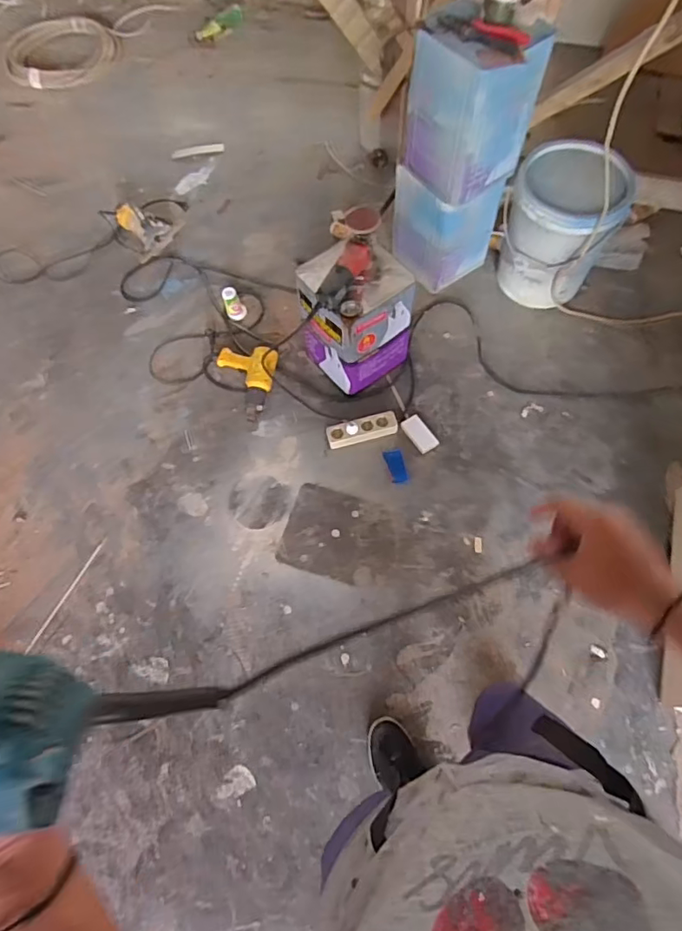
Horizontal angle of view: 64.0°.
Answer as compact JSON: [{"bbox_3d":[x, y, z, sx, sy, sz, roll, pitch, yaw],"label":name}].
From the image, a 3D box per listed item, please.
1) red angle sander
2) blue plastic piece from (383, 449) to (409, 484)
[{"bbox_3d":[0.022,-0.503,1.350,0.113,0.096,0.275,10,67,6],"label":"red angle sander"},{"bbox_3d":[0.154,0.002,1.517,0.050,0.009,0.100,-13,66,-3],"label":"blue plastic piece"}]

